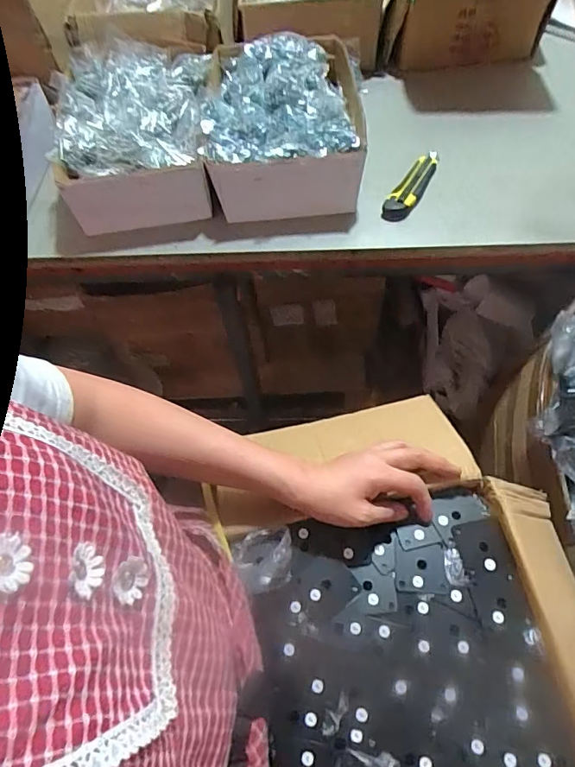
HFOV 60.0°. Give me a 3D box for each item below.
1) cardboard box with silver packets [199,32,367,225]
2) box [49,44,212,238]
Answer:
[{"bbox_3d":[-0.007,-0.404,0.772,0.221,0.125,0.276,-1,63,3],"label":"cardboard box with silver packets"},{"bbox_3d":[-0.239,-0.388,0.784,0.206,0.106,0.273,-8,63,-1],"label":"box"}]

